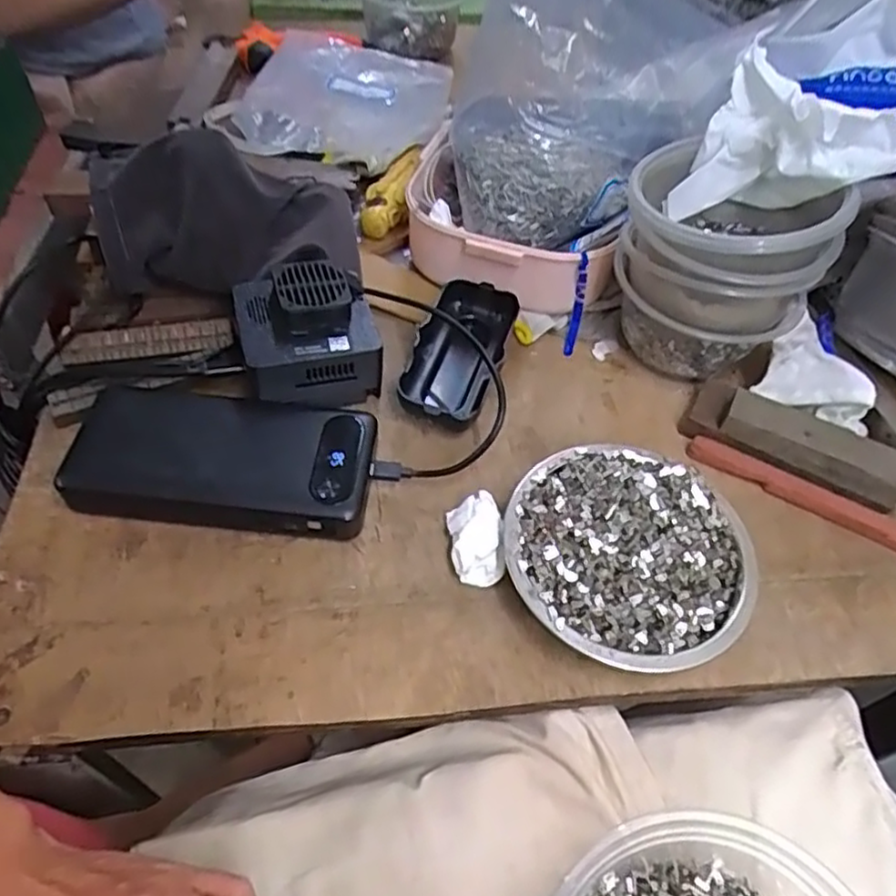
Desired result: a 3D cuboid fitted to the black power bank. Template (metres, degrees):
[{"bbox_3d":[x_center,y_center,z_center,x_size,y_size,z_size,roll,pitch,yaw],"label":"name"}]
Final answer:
[{"bbox_3d":[-0.122,0.004,0.370,0.160,0.026,0.073,7,52,0],"label":"black power bank"}]

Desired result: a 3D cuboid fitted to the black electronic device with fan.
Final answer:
[{"bbox_3d":[-0.083,-0.068,0.407,0.076,0.049,0.075,-16,62,-10],"label":"black electronic device with fan"}]

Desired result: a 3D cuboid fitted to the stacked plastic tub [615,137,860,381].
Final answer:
[{"bbox_3d":[0.156,-0.107,0.414,0.113,0.112,0.092,16,53,7],"label":"stacked plastic tub"}]

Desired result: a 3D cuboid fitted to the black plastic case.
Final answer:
[{"bbox_3d":[0.006,-0.057,0.426,0.051,0.030,0.109,15,53,7],"label":"black plastic case"}]

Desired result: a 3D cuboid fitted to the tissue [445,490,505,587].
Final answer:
[{"bbox_3d":[0.014,0.047,0.355,0.025,0.020,0.043,-3,53,-7],"label":"tissue"}]

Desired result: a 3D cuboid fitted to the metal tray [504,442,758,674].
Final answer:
[{"bbox_3d":[0.090,0.055,0.350,0.116,0.032,0.117,31,56,18],"label":"metal tray"}]

